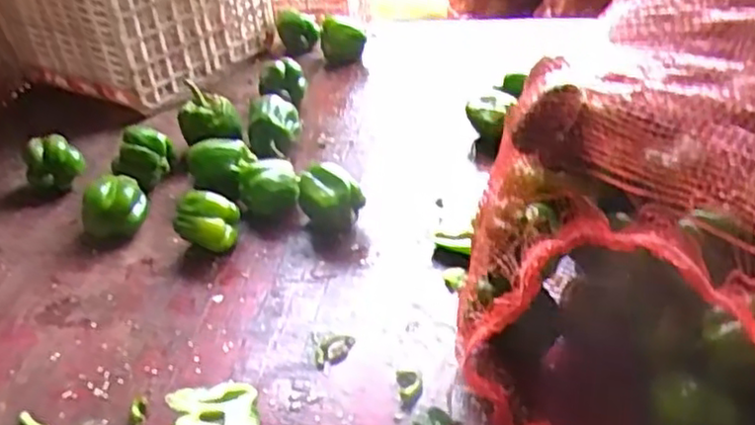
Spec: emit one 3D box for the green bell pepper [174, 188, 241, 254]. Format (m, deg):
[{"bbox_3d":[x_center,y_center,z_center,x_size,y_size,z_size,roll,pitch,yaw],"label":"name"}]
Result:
[{"bbox_3d":[-0.202,0.014,0.851,0.058,0.070,0.064,6,37,17],"label":"green bell pepper"}]

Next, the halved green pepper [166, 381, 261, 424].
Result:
[{"bbox_3d":[-0.146,0.185,0.634,0.079,0.032,0.068,-9,35,-4],"label":"halved green pepper"}]

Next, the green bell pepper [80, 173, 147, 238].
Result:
[{"bbox_3d":[-0.330,0.001,0.893,0.082,0.066,0.080,-20,38,-19],"label":"green bell pepper"}]

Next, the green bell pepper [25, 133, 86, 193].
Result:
[{"bbox_3d":[-0.450,-0.064,0.992,0.068,0.083,0.052,6,37,16],"label":"green bell pepper"}]

